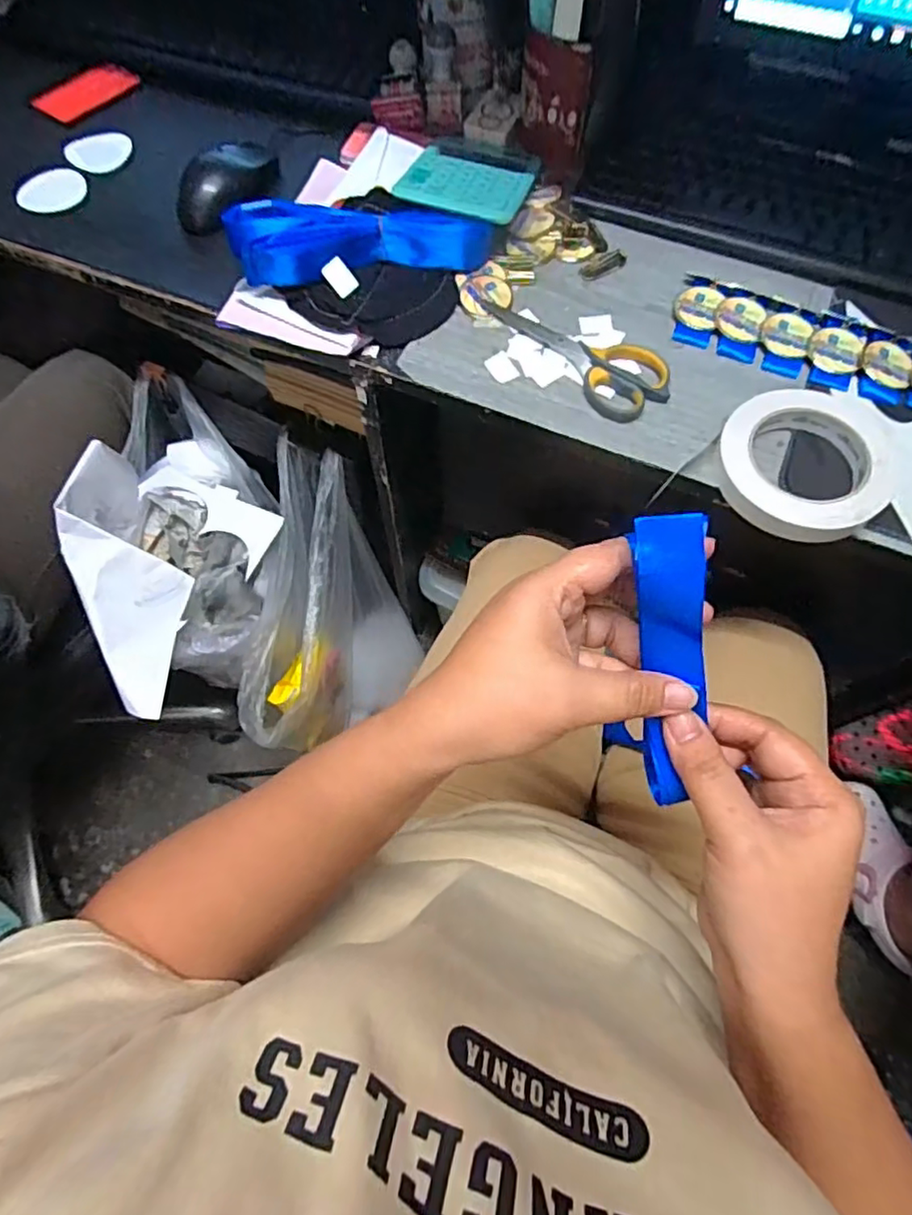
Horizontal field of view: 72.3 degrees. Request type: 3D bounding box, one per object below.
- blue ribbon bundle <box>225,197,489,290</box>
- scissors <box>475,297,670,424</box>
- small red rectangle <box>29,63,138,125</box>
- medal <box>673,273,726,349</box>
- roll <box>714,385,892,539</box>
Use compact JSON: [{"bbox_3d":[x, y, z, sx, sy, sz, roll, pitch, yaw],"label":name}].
[{"bbox_3d":[-0.077,-0.307,0.511,0.200,0.044,0.073,-15,66,-5],"label":"blue ribbon bundle"},{"bbox_3d":[0.092,-0.205,0.484,0.060,0.011,0.160,-40,71,-15],"label":"scissors"},{"bbox_3d":[-0.374,-0.522,0.633,0.055,0.007,0.096,36,72,16],"label":"small red rectangle"},{"bbox_3d":[0.196,-0.245,0.507,0.036,0.011,0.074,22,68,11],"label":"medal"},{"bbox_3d":[0.243,-0.102,0.430,0.120,0.022,0.112,-1,66,1],"label":"roll"}]

